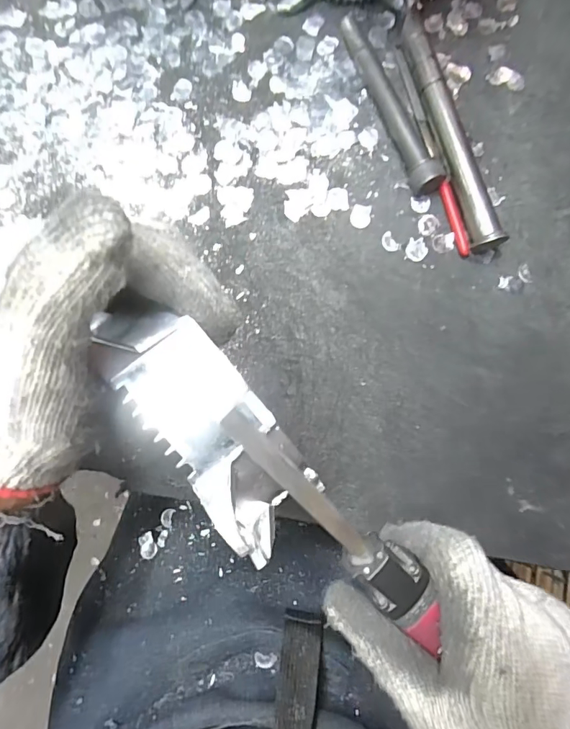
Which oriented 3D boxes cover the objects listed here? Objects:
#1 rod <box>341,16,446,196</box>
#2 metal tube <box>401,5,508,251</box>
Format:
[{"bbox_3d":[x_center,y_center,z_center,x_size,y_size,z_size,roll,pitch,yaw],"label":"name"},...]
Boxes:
[{"bbox_3d":[0.078,-0.195,0.340,0.021,0.021,0.145,-20,83,-6],"label":"rod"},{"bbox_3d":[0.119,-0.171,0.339,0.020,0.021,0.182,-16,82,-5],"label":"metal tube"}]

